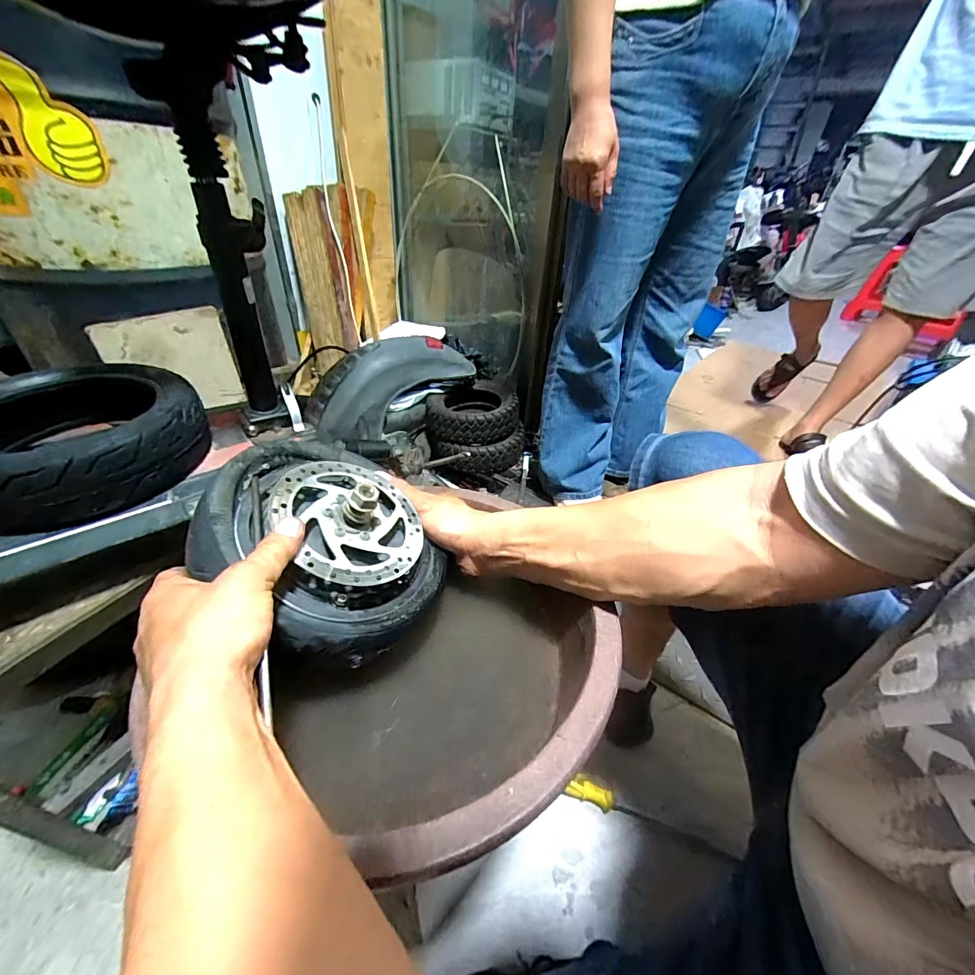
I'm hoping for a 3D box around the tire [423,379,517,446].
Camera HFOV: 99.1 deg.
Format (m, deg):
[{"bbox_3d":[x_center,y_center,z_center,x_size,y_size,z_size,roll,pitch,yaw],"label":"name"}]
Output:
[{"bbox_3d":[-0.041,-0.214,1.166,0.254,0.097,0.223,-3,36,-8],"label":"tire"}]

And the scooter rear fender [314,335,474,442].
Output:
[{"bbox_3d":[-0.132,-0.155,0.604,0.266,0.101,0.070,-40,51,-22],"label":"scooter rear fender"}]

